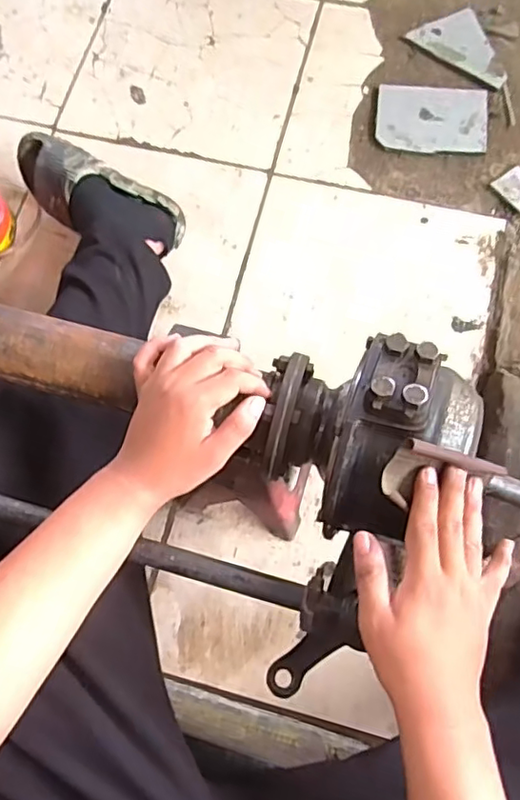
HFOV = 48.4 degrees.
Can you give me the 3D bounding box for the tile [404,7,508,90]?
[{"bbox_3d":[0.383,-0.653,1.059,0.194,0.011,0.113,39,79,11],"label":"tile"}]

